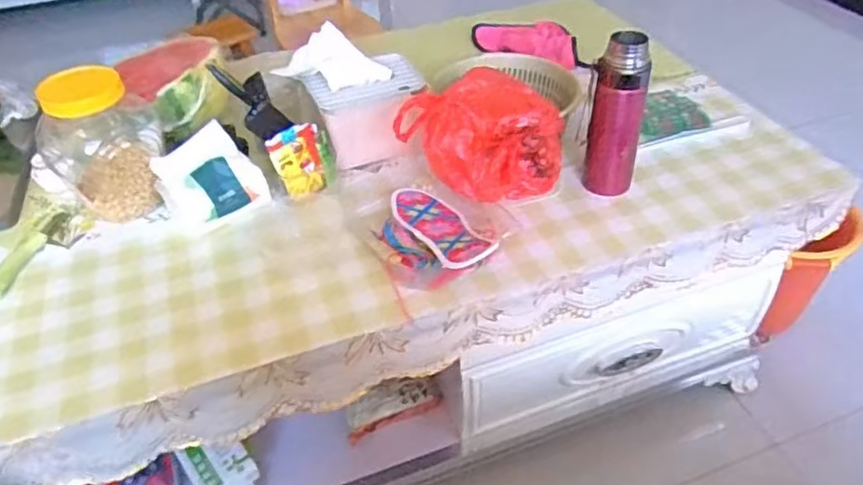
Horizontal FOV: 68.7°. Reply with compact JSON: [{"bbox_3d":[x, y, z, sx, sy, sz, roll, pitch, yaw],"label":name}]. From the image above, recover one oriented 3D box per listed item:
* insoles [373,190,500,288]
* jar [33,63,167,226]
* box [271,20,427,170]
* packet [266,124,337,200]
[{"bbox_3d":[-0.011,-0.019,0.780,0.112,0.069,0.217,-17,45,-13],"label":"insoles"},{"bbox_3d":[-0.444,-0.141,0.848,0.150,0.184,0.139,-2,43,2],"label":"jar"},{"bbox_3d":[-0.111,-0.232,0.974,0.183,0.127,0.199,-23,46,-19],"label":"box"},{"bbox_3d":[-0.176,-0.115,0.884,0.085,0.093,0.023,-28,27,-24],"label":"packet"}]

